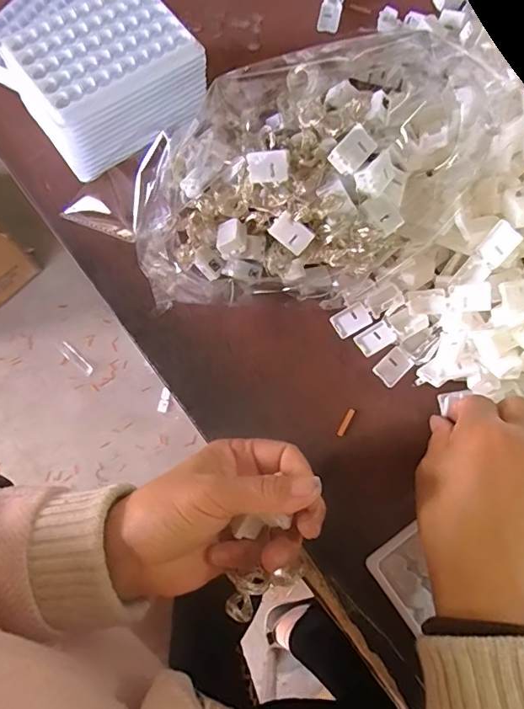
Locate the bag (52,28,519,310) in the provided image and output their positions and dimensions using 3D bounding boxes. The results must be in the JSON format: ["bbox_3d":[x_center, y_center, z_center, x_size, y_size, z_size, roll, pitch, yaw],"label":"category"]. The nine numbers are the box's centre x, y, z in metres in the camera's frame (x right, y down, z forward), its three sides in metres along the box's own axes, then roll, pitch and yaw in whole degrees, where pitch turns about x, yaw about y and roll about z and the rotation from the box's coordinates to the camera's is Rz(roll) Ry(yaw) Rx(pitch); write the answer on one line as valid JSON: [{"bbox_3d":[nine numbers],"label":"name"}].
[{"bbox_3d":[0.023,-0.134,0.354,0.273,0.102,0.202,-23,75,-7],"label":"bag"}]

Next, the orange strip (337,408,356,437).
[{"bbox_3d":[0.063,0.050,0.352,0.005,0.004,0.022,31,75,8],"label":"orange strip"}]

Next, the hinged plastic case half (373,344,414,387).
[{"bbox_3d":[0.100,0.009,0.359,0.028,0.006,0.020,-42,78,-12],"label":"hinged plastic case half"}]

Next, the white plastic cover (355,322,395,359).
[{"bbox_3d":[0.086,-0.012,0.361,0.027,0.004,0.019,-30,63,0],"label":"white plastic cover"}]

